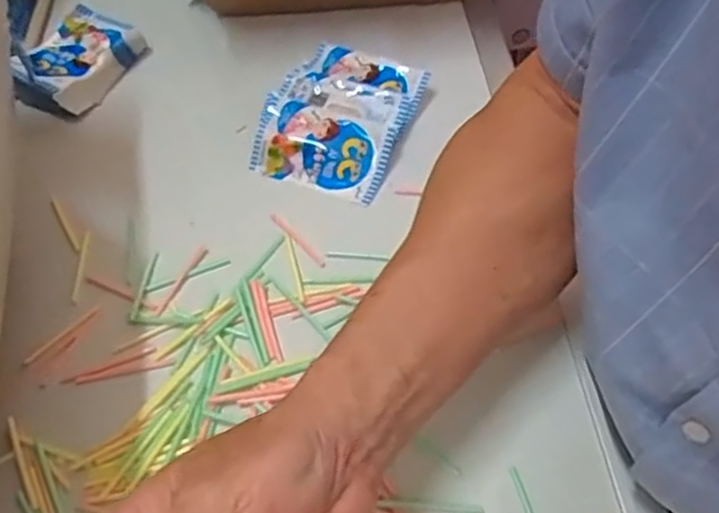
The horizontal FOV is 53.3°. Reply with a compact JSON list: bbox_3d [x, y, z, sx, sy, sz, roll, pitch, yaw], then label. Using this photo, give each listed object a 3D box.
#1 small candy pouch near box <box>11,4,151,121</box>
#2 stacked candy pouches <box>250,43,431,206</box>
[{"bbox_3d":[-0.245,-0.168,0.619,0.077,0.036,0.109,21,59,19],"label":"small candy pouch near box"},{"bbox_3d":[-0.014,-0.112,0.563,0.105,0.029,0.134,16,57,16],"label":"stacked candy pouches"}]

